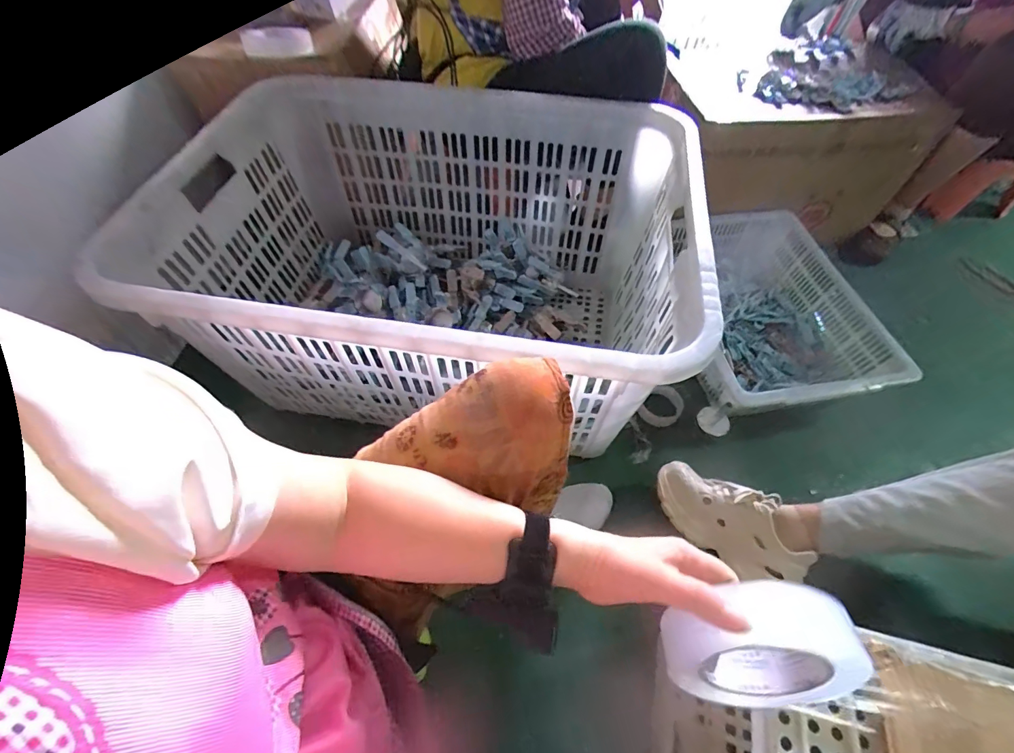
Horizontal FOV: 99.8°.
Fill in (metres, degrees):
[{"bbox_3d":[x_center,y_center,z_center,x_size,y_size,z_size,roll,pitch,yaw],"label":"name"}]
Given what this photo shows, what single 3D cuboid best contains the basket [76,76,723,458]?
[{"bbox_3d":[-0.129,-0.201,0.784,0.819,0.381,0.615,8,57,5],"label":"basket"}]

